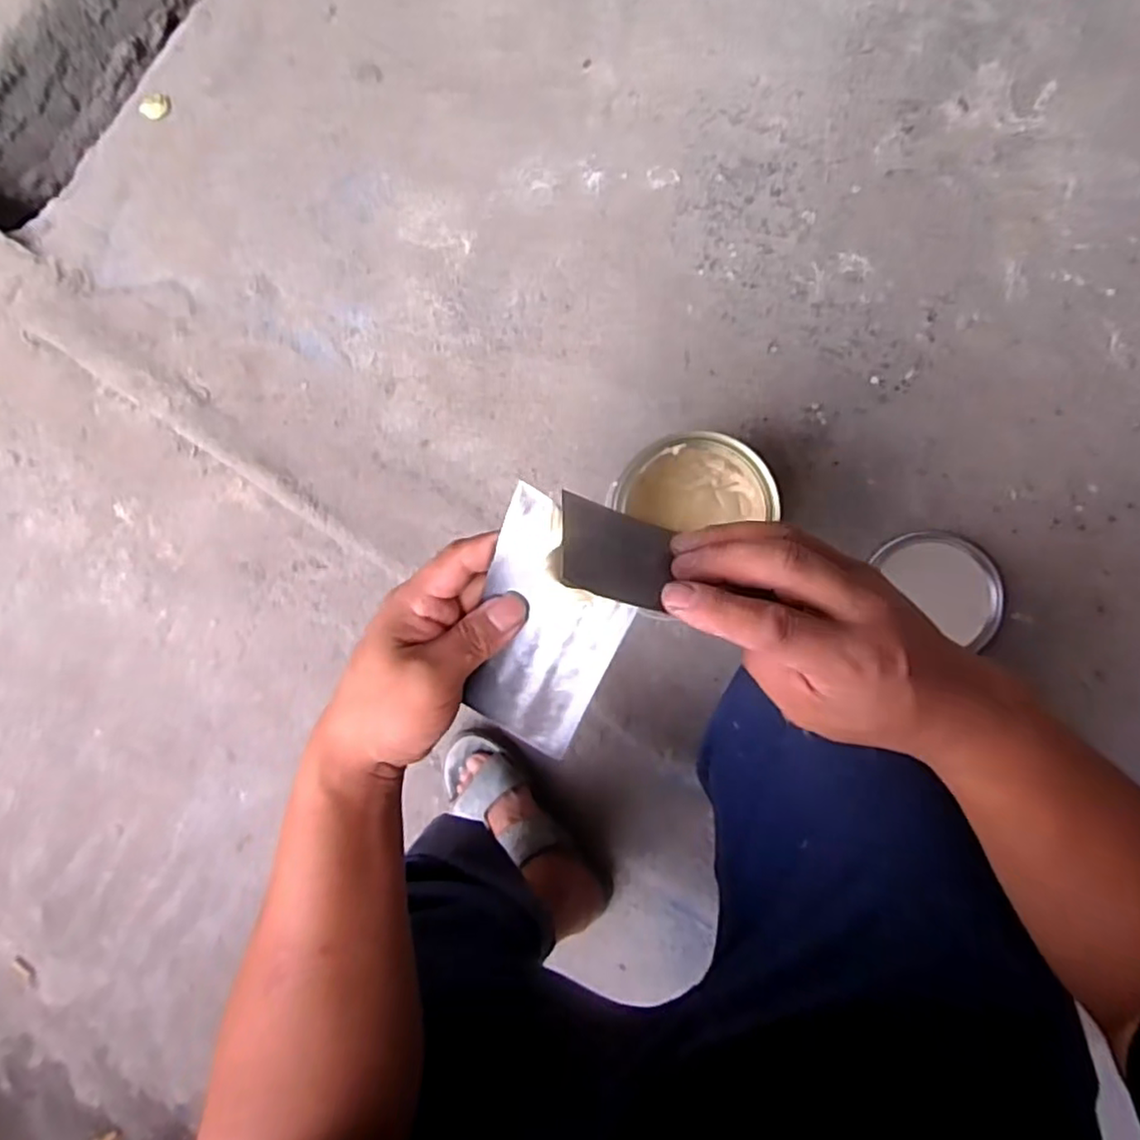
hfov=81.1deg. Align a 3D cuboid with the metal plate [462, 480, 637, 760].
[{"bbox_3d":[-0.014,0.033,0.336,0.072,0.010,0.138,27,120,8],"label":"metal plate"}]

